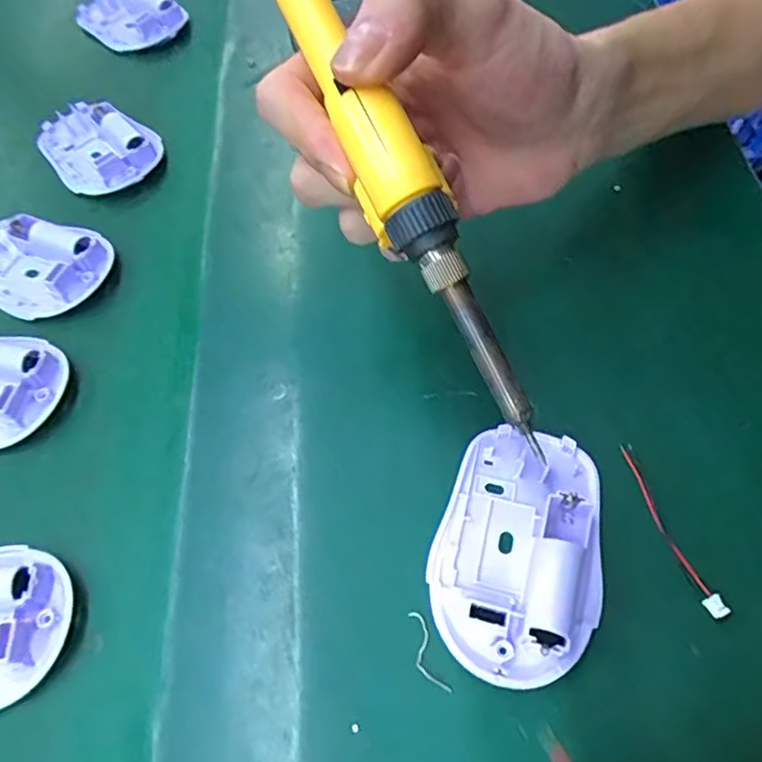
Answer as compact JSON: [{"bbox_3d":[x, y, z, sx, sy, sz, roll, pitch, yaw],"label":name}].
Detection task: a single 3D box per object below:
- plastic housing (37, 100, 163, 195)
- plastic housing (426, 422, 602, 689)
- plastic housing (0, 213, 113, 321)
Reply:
[{"bbox_3d":[-0.180,-0.148,0.366,0.086,0.023,0.054,33,66,21],"label":"plastic housing"},{"bbox_3d":[0.052,0.061,0.222,0.060,0.018,0.094,7,60,8],"label":"plastic housing"},{"bbox_3d":[-0.190,-0.064,0.313,0.086,0.018,0.052,13,61,11],"label":"plastic housing"}]

